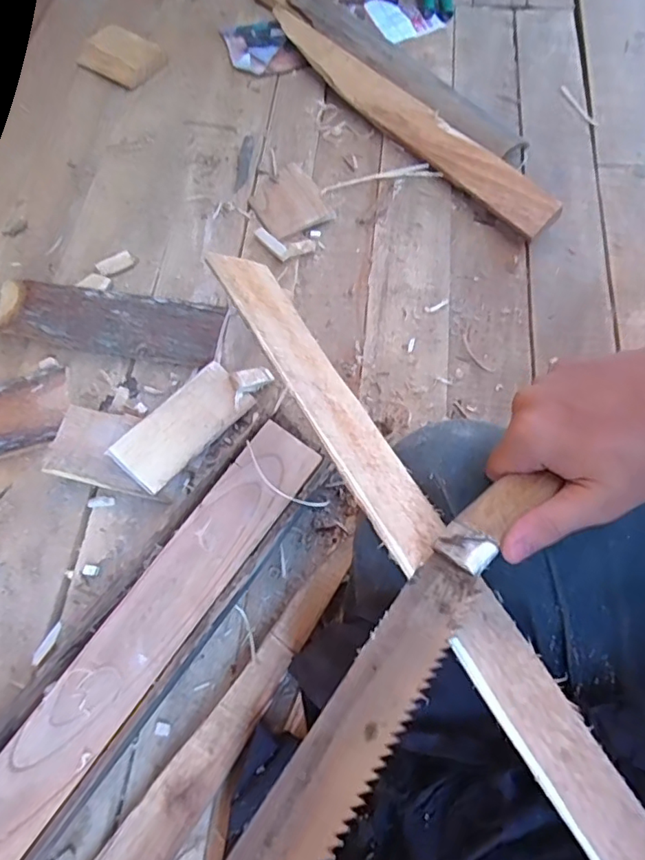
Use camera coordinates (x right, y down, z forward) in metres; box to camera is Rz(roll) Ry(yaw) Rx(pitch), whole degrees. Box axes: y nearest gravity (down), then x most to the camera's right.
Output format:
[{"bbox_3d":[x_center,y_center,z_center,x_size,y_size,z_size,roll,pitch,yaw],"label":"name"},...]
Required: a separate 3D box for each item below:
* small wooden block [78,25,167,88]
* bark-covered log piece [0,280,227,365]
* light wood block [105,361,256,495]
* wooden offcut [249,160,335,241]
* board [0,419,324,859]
[{"bbox_3d":[-0.304,-0.568,0.812,0.138,0.023,0.086,35,71,17],"label":"small wooden block"},{"bbox_3d":[-0.234,-0.119,0.595,0.249,0.033,0.071,8,65,6],"label":"bark-covered log piece"},{"bbox_3d":[-0.135,-0.004,0.525,0.058,0.010,0.137,45,66,-1],"label":"light wood block"},{"bbox_3d":[-0.043,-0.286,0.673,0.082,0.011,0.102,-27,67,-10],"label":"wooden offcut"},{"bbox_3d":[-0.135,0.152,0.418,0.060,0.021,0.374,33,70,16],"label":"board"}]

